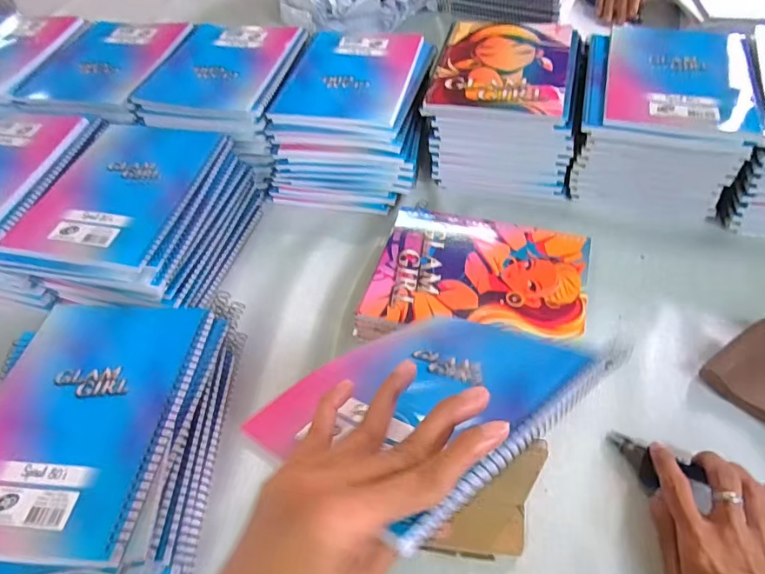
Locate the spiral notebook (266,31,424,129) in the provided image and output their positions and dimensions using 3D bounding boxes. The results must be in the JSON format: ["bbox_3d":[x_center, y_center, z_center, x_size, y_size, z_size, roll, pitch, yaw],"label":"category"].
[{"bbox_3d":[-0.040,-0.258,0.592,0.148,0.007,0.195,7,53,12],"label":"spiral notebook"}]

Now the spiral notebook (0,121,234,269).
[{"bbox_3d":[-0.262,-0.103,0.499,0.151,0.016,0.193,8,53,12],"label":"spiral notebook"}]

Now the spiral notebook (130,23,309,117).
[{"bbox_3d":[-0.196,-0.284,0.621,0.163,0.017,0.204,7,53,11],"label":"spiral notebook"}]

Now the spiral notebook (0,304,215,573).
[{"bbox_3d":[-0.226,0.093,0.361,0.143,0.018,0.194,0,52,6],"label":"spiral notebook"}]

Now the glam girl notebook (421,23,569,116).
[{"bbox_3d":[0.141,-0.263,0.572,0.145,0.008,0.186,10,54,13],"label":"glam girl notebook"}]

